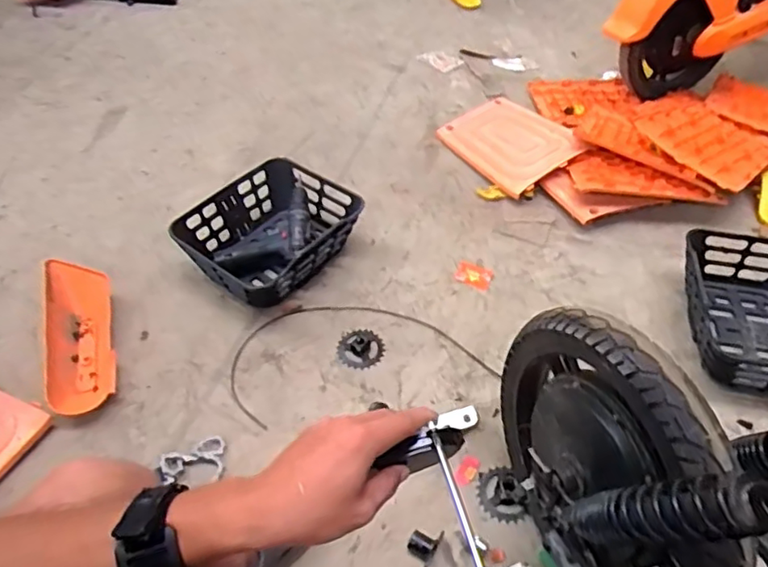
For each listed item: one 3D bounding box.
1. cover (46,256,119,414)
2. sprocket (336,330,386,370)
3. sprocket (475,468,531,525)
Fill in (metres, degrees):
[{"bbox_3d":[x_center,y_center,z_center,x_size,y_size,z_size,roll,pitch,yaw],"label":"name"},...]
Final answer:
[{"bbox_3d":[-0.553,0.092,1.057,0.118,0.062,0.320,-14,50,-13],"label":"cover"},{"bbox_3d":[-0.042,0.120,1.079,0.084,0.012,0.080,1,49,-1],"label":"sprocket"},{"bbox_3d":[0.179,0.321,0.894,0.070,0.018,0.087,-10,50,-10],"label":"sprocket"}]

